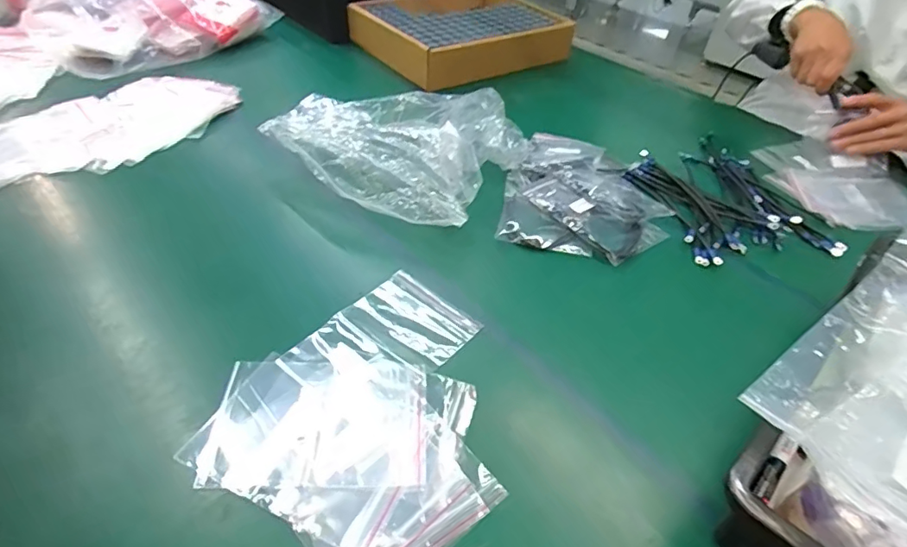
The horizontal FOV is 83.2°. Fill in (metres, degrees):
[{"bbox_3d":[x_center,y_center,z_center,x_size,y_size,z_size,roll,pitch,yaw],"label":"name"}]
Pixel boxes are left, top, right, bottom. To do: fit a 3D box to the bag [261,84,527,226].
[{"bbox_3d":[-0.072,-0.224,0.771,0.376,0.093,0.333,23,46,18],"label":"bag"}]

